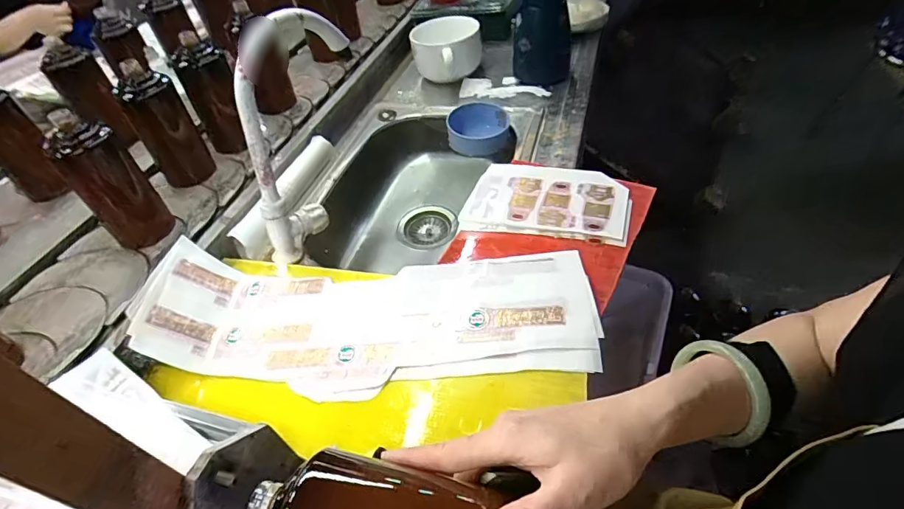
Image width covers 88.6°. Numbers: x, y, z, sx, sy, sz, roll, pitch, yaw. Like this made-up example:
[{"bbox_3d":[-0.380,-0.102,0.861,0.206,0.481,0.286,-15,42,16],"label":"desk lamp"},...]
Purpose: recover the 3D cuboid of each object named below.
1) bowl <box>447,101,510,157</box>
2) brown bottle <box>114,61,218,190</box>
[{"bbox_3d":[0.051,-0.221,0.840,0.106,0.055,0.109,-4,46,4],"label":"bowl"},{"bbox_3d":[-0.442,-0.195,0.719,0.069,0.180,0.062,-3,46,4],"label":"brown bottle"}]

